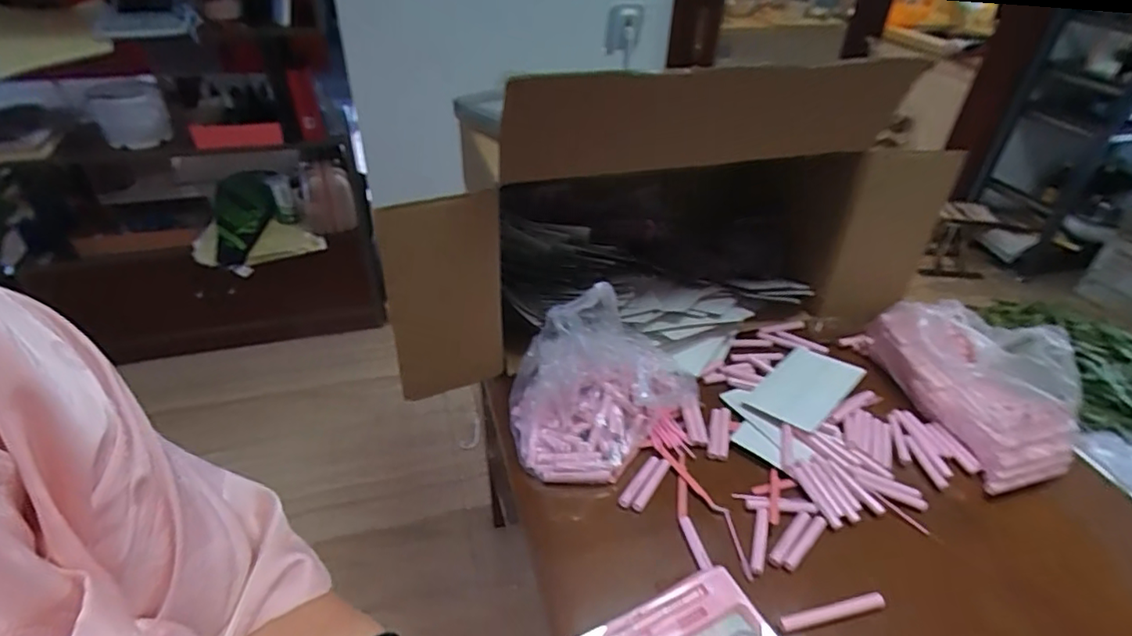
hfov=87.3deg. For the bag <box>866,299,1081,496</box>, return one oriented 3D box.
[{"bbox_3d":[0.604,0.083,0.862,0.171,0.124,0.303,-2,37,-5],"label":"bag"}]

